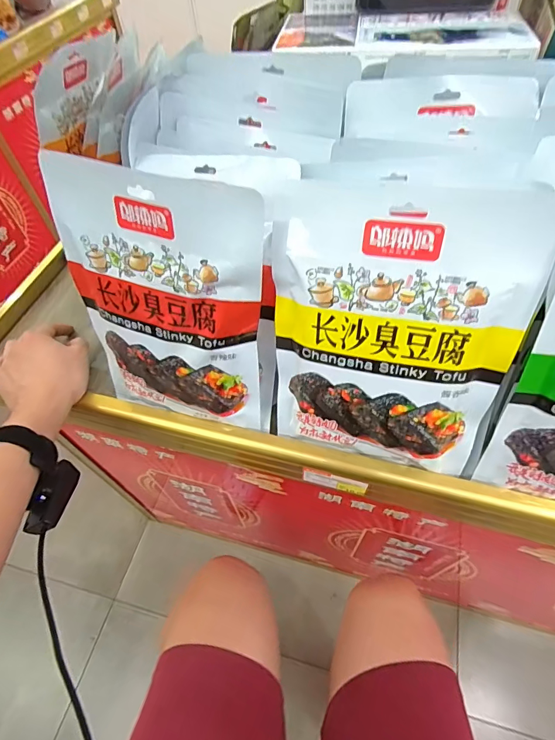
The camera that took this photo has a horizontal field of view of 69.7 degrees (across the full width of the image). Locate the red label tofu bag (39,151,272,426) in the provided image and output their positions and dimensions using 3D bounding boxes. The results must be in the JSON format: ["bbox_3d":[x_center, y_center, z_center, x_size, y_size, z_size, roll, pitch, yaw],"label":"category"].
[{"bbox_3d":[-0.099,-0.046,0.355,0.176,0.233,0.065,12,57,12],"label":"red label tofu bag"}]

